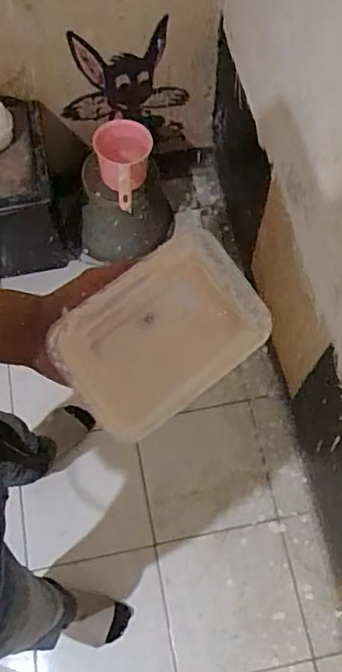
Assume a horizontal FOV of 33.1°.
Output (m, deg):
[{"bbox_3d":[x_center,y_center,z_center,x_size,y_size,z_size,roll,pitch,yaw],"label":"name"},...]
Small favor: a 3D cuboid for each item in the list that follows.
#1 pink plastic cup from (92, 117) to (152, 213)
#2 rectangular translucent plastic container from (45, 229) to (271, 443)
[{"bbox_3d":[-0.105,-0.400,1.388,0.138,0.114,0.239,-11,68,-3],"label":"pink plastic cup"},{"bbox_3d":[-0.007,-0.002,0.490,0.170,0.063,0.107,-35,71,-12],"label":"rectangular translucent plastic container"}]

